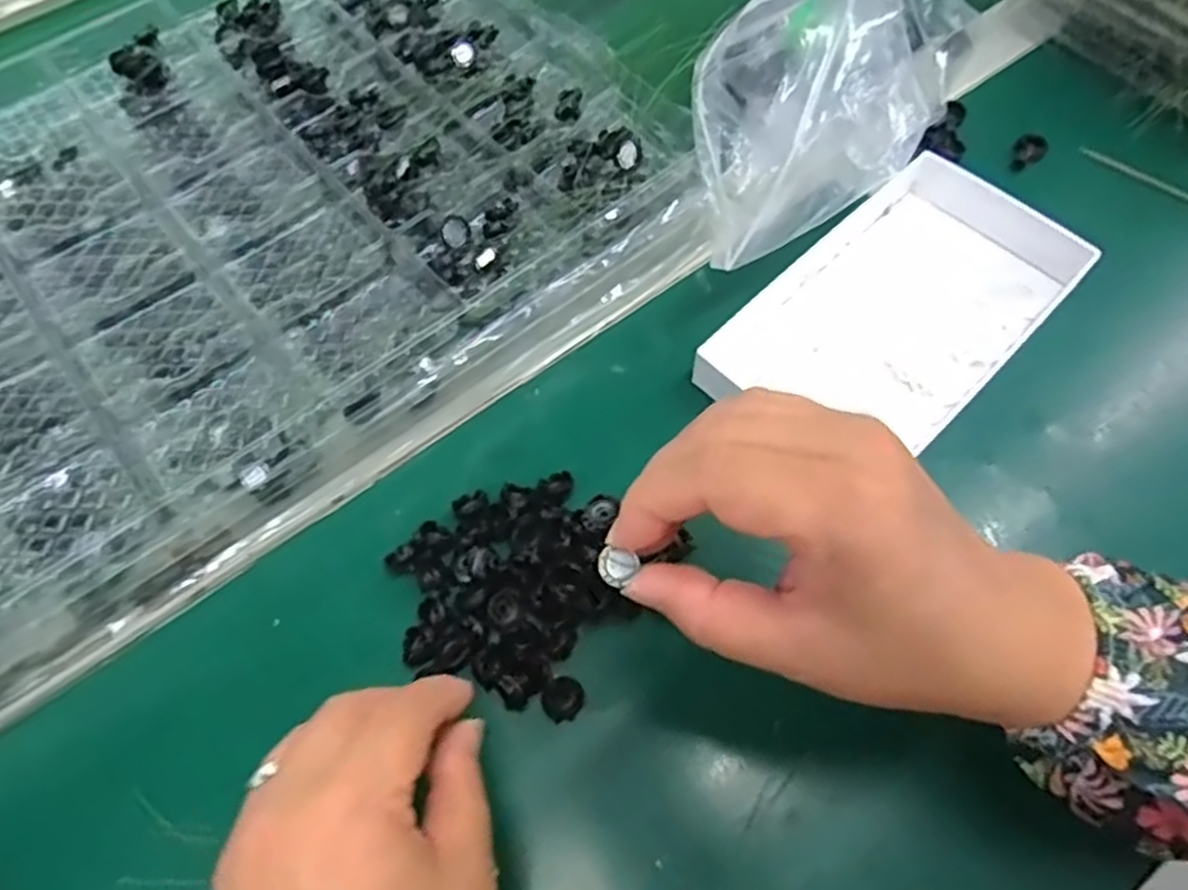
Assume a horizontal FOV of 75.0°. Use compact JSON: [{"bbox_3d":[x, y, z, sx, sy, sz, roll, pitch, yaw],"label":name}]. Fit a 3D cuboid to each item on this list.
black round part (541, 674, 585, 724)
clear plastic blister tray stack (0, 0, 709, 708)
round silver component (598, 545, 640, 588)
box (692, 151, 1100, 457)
[{"bbox_3d":[-0.012,0.097,0.296,0.015,0.006,0.016,-1,64,2],"label":"black round part"},{"bbox_3d":[-0.202,-0.107,0.363,0.443,0.043,0.321,-34,67,-14],"label":"clear plastic blister tray stack"},{"bbox_3d":[0.007,0.036,0.225,0.011,0.004,0.010,0,69,-1],"label":"round silver component"},{"bbox_3d":[0.140,-0.064,0.364,0.163,0.028,0.104,-42,69,-17],"label":"box"}]

